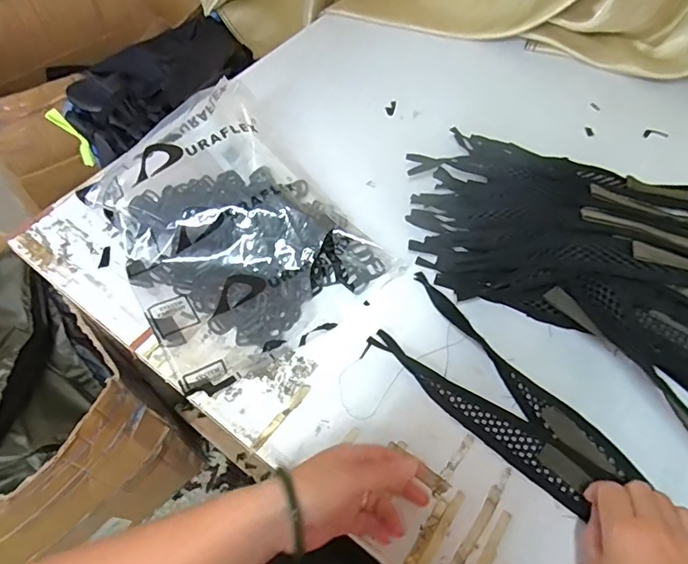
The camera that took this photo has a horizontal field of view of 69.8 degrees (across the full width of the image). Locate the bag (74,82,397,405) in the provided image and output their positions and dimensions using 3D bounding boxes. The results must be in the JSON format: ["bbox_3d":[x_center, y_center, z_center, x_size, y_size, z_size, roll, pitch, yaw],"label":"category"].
[{"bbox_3d":[-0.158,-0.069,0.590,0.303,0.112,0.346,-34,61,-18],"label":"bag"}]

